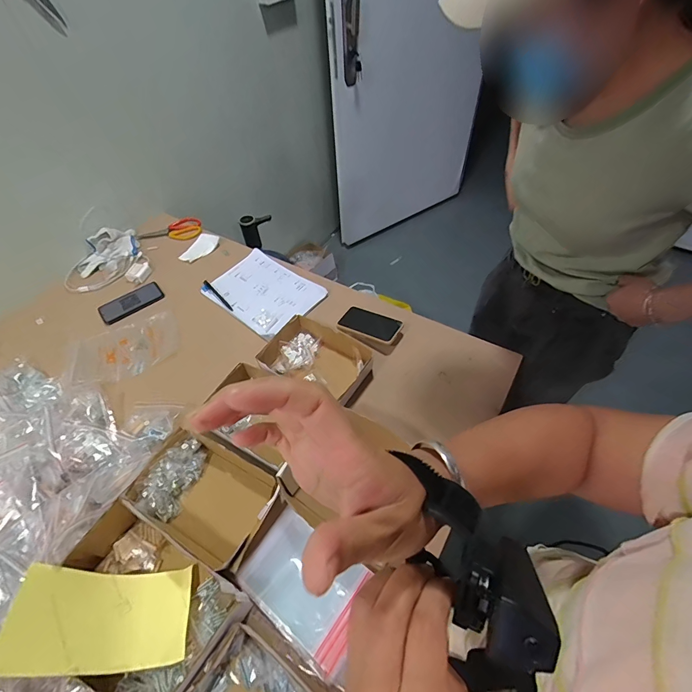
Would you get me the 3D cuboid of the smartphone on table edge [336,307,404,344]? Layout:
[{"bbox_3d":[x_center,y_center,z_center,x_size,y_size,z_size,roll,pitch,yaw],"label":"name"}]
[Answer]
[{"bbox_3d":[0.057,-0.053,0.897,0.151,0.007,0.073,19,59,28],"label":"smartphone on table edge"}]

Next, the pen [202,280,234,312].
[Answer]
[{"bbox_3d":[-0.347,-0.138,1.006,0.013,0.012,0.140,-38,60,-23],"label":"pen"}]

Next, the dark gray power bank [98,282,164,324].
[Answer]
[{"bbox_3d":[-0.587,-0.119,1.011,0.161,0.016,0.077,-34,59,-20],"label":"dark gray power bank"}]

